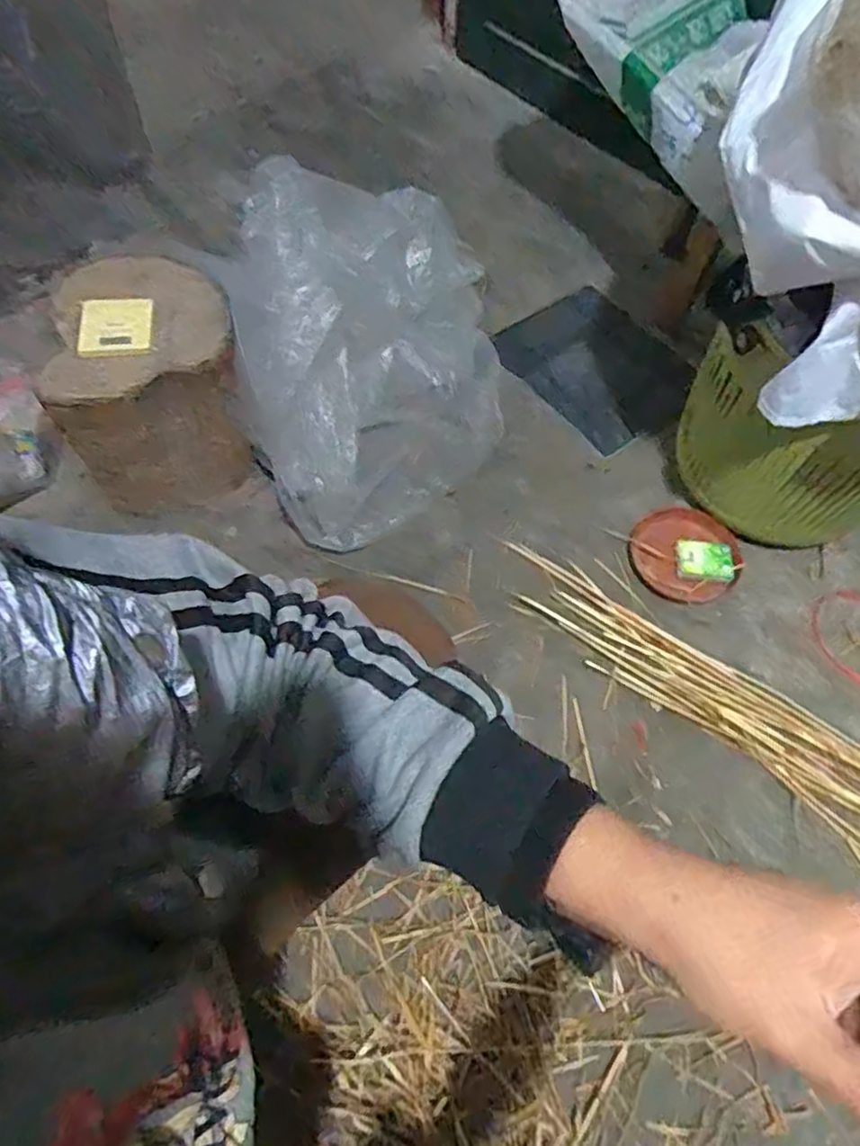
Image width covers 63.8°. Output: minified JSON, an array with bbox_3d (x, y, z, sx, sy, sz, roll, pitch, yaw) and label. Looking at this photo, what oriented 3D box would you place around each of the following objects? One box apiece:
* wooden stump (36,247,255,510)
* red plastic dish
[{"bbox_3d":[-0.341,-0.230,0.879,0.204,0.256,0.188,-15,63,-10],"label":"wooden stump"},{"bbox_3d":[0.357,-0.029,0.968,0.153,0.017,0.146,1,61,-2],"label":"red plastic dish"}]

